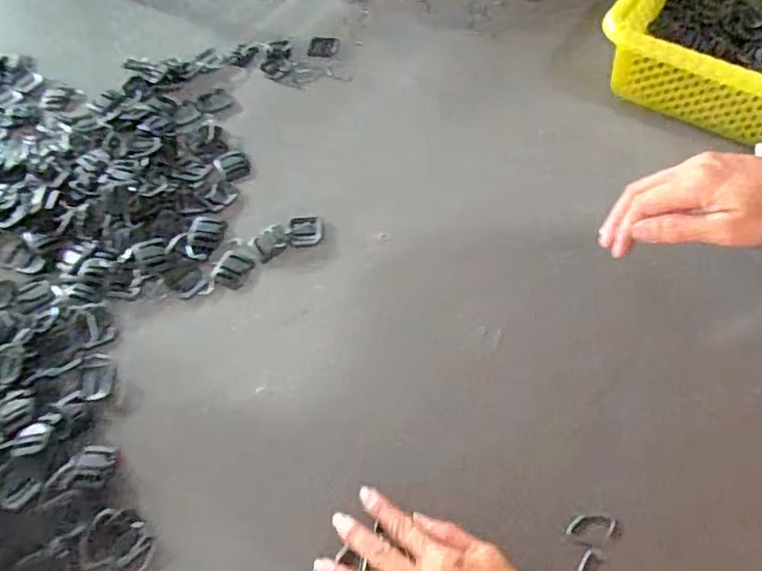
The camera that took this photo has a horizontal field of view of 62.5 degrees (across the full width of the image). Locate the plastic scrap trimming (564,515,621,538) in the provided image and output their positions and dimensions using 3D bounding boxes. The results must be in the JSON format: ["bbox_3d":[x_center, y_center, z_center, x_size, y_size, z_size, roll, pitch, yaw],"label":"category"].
[{"bbox_3d":[0.150,0.170,0.444,0.038,0.004,0.015,5,59,4],"label":"plastic scrap trimming"}]

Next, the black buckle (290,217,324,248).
[{"bbox_3d":[-0.068,-0.050,0.582,0.030,0.004,0.034,-7,59,-3],"label":"black buckle"}]

